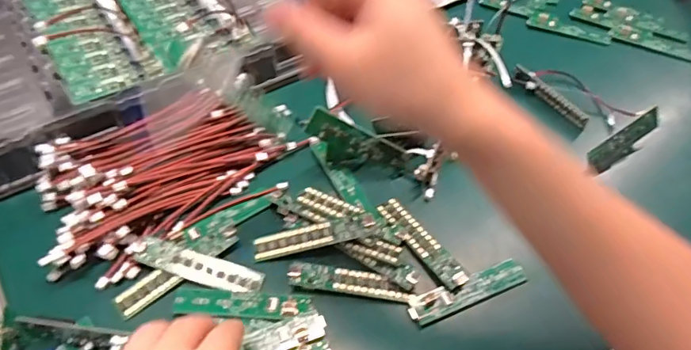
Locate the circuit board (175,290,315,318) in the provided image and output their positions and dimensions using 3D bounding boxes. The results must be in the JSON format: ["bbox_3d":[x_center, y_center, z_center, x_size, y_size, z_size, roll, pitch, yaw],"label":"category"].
[{"bbox_3d":[-0.064,0.080,0.302,0.083,0.007,0.018,2,43,-2],"label":"circuit board"}]

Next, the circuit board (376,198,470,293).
[{"bbox_3d":[0.052,0.046,0.337,0.018,0.008,0.081,-26,56,-22],"label":"circuit board"}]

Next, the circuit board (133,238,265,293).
[{"bbox_3d":[-0.095,0.060,0.314,0.082,0.004,0.018,18,62,2],"label":"circuit board"}]

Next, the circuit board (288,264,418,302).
[{"bbox_3d":[0.004,0.069,0.314,0.080,0.006,0.017,9,51,-1],"label":"circuit board"}]

